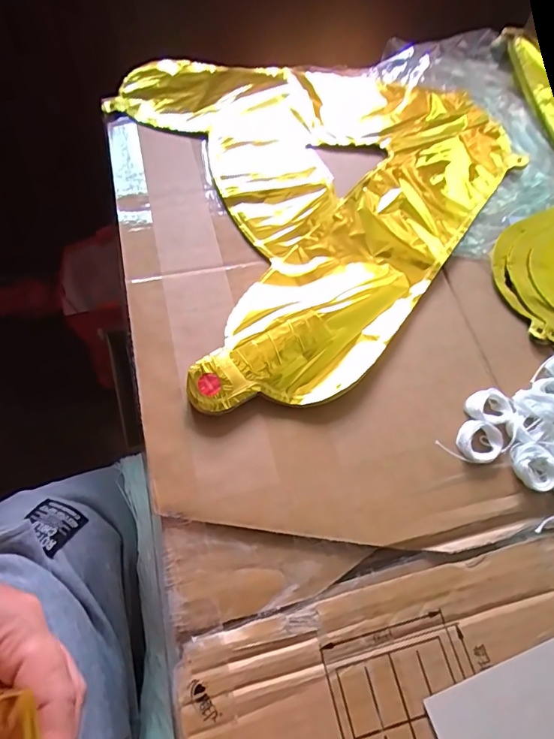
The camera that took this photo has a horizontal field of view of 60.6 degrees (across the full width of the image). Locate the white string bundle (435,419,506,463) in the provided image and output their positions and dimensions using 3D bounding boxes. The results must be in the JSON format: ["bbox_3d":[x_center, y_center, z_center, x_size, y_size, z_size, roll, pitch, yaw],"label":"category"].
[{"bbox_3d":[0.132,0.051,0.319,0.041,0.011,0.029,-31,69,-17],"label":"white string bundle"}]

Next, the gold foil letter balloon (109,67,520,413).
[{"bbox_3d":[0.054,-0.173,0.433,0.342,0.025,0.398,-16,62,-12],"label":"gold foil letter balloon"}]

